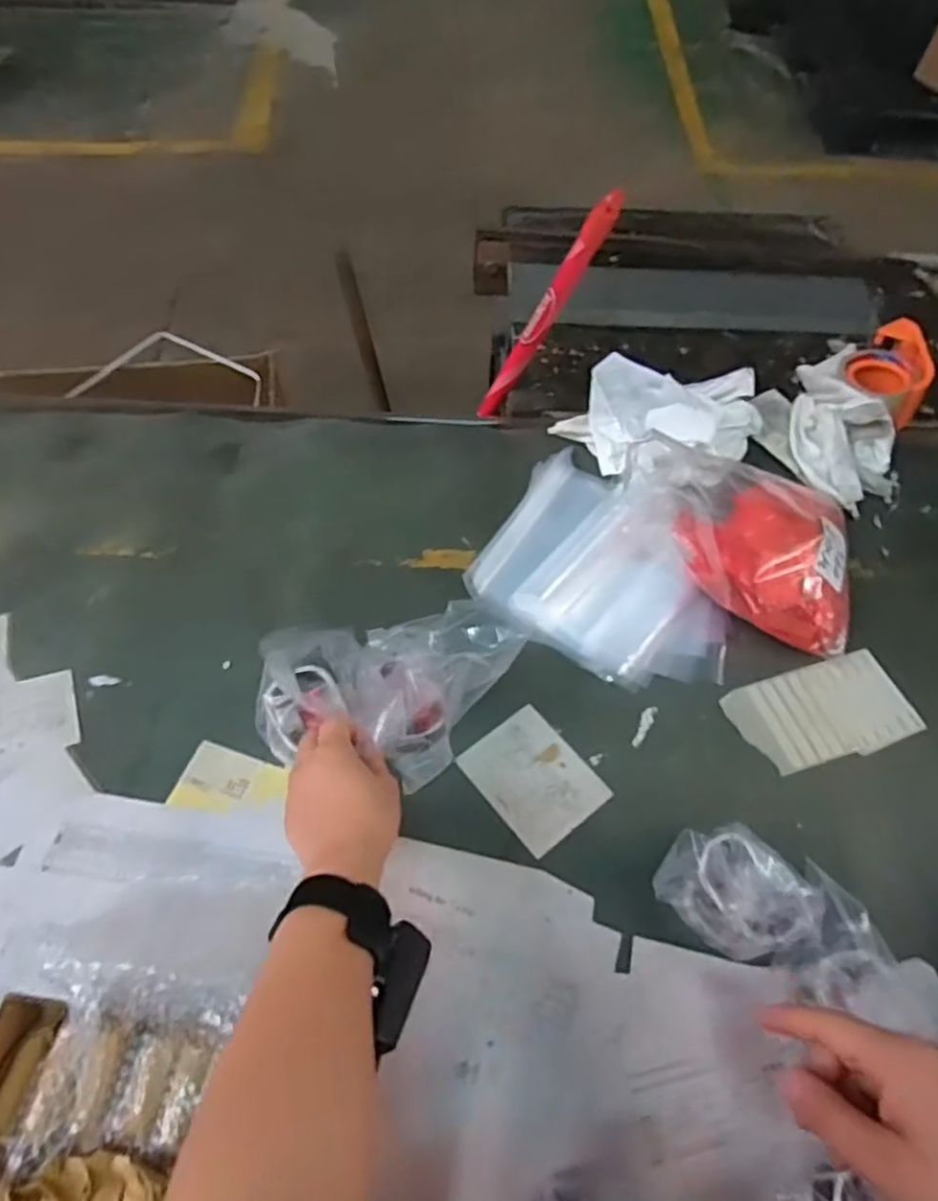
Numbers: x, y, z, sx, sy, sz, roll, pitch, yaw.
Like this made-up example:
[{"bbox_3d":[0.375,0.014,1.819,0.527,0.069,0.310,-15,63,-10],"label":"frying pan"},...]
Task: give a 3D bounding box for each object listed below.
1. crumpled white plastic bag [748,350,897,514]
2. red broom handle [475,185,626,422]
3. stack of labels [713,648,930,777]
[{"bbox_3d":[0.399,-0.200,0.784,0.148,0.058,0.234,-3,57,-4],"label":"crumpled white plastic bag"},{"bbox_3d":[0.079,-0.302,0.755,0.026,0.293,0.033,29,58,-8],"label":"red broom handle"},{"bbox_3d":[0.313,0.098,0.622,0.149,0.008,0.088,-16,58,-11],"label":"stack of labels"}]

